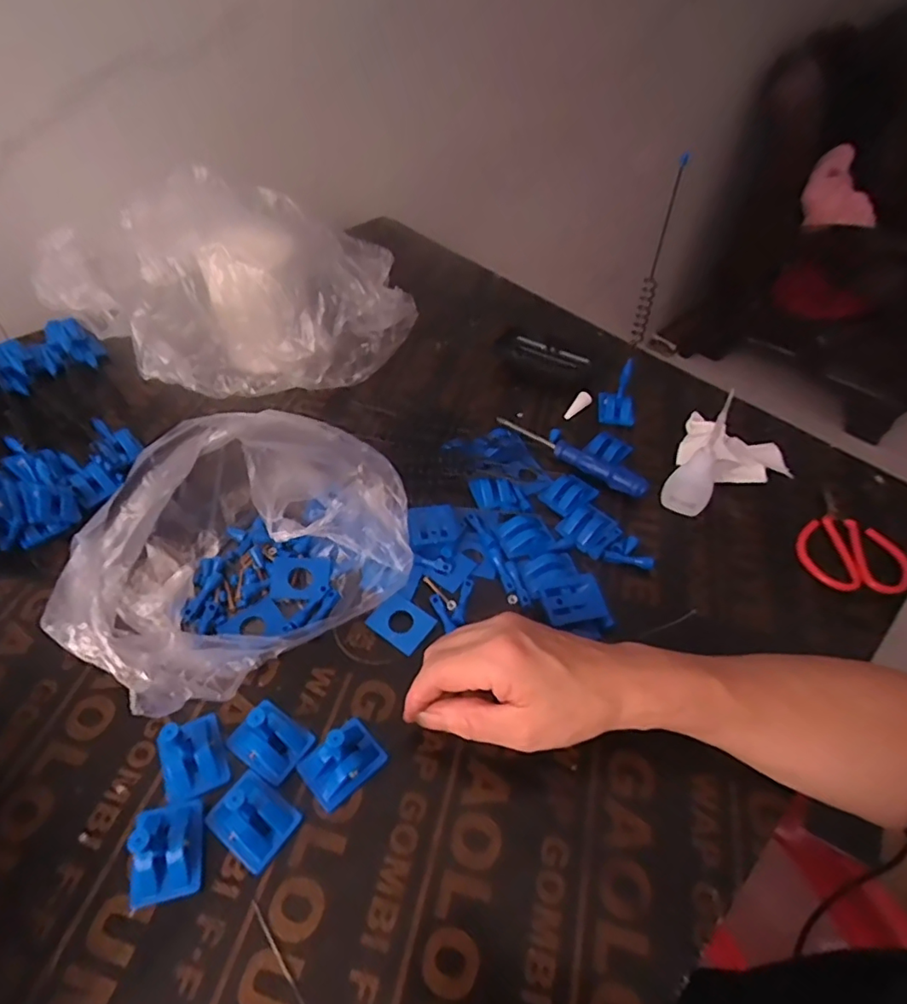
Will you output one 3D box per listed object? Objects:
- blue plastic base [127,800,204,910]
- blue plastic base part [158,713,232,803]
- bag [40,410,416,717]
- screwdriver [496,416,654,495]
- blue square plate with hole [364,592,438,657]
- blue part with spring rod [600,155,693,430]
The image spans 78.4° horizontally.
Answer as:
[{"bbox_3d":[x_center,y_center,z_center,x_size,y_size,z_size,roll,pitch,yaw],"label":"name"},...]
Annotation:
[{"bbox_3d":[-0.150,0.173,0.281,0.033,0.046,0.044,-10,50,-11],"label":"blue plastic base"},{"bbox_3d":[-0.151,0.139,0.314,0.033,0.042,0.042,-18,52,-18],"label":"blue plastic base part"},{"bbox_3d":[-0.135,0.019,0.365,0.144,0.122,0.213,36,56,26],"label":"bag"},{"bbox_3d":[0.104,-0.045,0.503,0.152,0.017,0.014,34,55,24],"label":"screwdriver"},{"bbox_3d":[-0.037,0.085,0.392,0.041,0.004,0.033,30,54,22],"label":"blue square plate with hole"},{"bbox_3d":[0.169,-0.167,0.482,0.034,0.215,0.055,17,50,12],"label":"blue part with spring rod"}]

